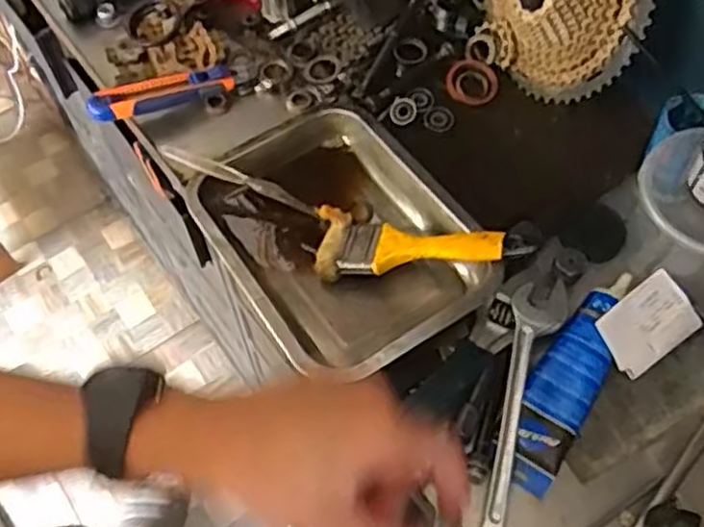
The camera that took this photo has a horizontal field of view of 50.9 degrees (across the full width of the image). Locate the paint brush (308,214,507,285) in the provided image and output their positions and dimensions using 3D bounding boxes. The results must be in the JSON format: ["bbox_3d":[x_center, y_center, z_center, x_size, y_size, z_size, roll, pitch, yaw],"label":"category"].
[{"bbox_3d":[0.047,-0.015,0.614,0.157,0.018,0.059,-1,59,23],"label":"paint brush"}]

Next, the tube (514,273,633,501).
[{"bbox_3d":[0.175,0.089,0.592,0.051,0.029,0.190,28,65,15],"label":"tube"}]

